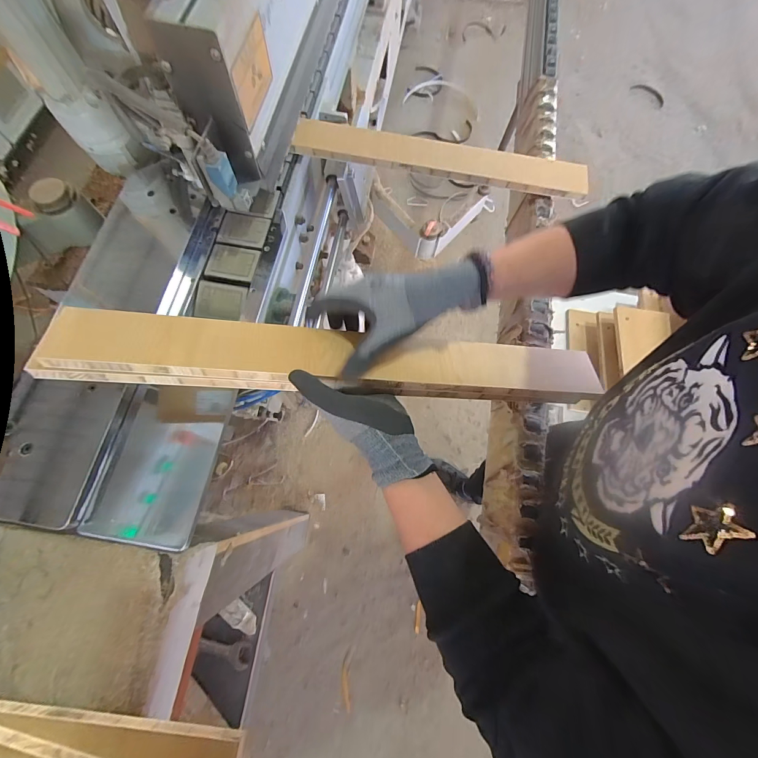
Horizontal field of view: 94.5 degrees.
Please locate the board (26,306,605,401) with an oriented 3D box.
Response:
[{"bbox_3d":[-0.035,-0.023,0.413,0.615,0.030,0.072,3,70,-9],"label":"board"}]

